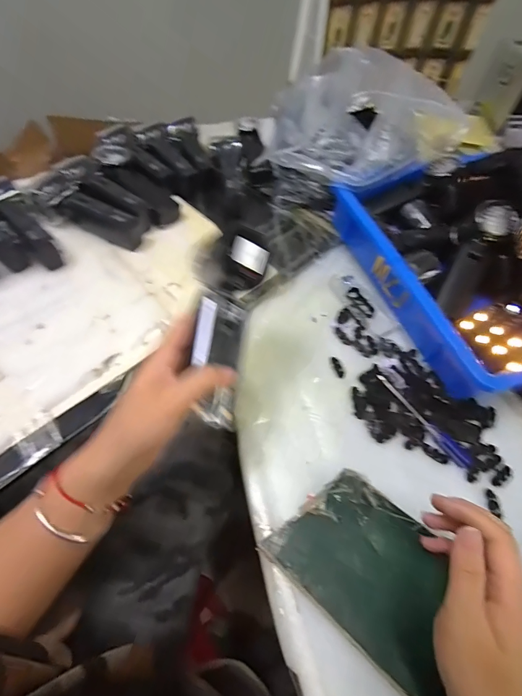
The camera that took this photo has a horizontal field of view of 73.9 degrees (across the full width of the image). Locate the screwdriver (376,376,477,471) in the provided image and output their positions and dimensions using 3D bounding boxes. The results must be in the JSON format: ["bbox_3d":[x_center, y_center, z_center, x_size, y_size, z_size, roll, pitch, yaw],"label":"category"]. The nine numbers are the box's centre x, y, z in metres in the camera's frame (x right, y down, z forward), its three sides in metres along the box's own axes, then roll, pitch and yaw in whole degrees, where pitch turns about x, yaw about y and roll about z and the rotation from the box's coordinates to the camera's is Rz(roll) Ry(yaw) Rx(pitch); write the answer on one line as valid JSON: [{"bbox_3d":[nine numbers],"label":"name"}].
[{"bbox_3d":[0.179,0.076,0.380,0.022,0.010,0.127,-28,63,-22],"label":"screwdriver"}]

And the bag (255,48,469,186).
[{"bbox_3d":[0.140,-0.316,0.483,0.265,0.113,0.143,25,57,11],"label":"bag"}]

